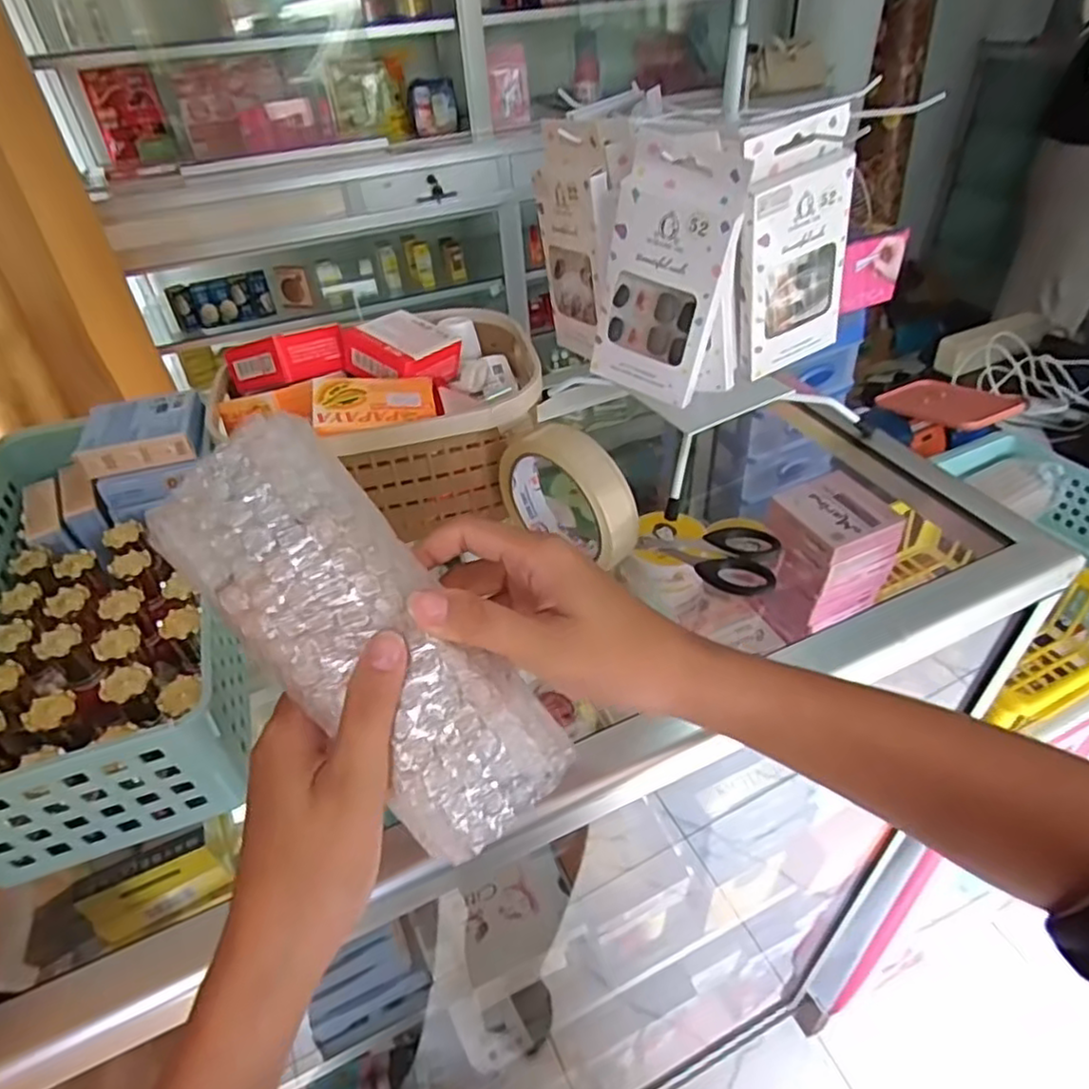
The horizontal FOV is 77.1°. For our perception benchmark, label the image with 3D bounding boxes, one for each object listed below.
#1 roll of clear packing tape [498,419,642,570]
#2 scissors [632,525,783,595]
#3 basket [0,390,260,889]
[{"bbox_3d":[0.014,-0.030,0.420,0.027,0.092,0.097,-33,48,-29],"label":"roll of clear packing tape"},{"bbox_3d":[0.107,0.005,0.451,0.088,0.013,0.051,10,43,16],"label":"scissors"},{"bbox_3d":[-0.248,0.024,0.386,0.140,0.093,0.274,-18,42,-14],"label":"basket"}]

